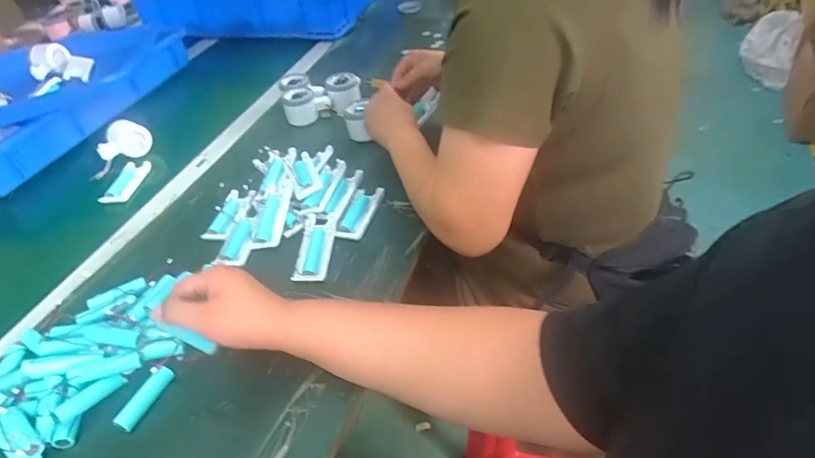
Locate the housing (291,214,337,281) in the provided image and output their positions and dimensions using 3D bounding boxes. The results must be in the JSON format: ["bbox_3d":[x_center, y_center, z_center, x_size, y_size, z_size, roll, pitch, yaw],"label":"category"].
[{"bbox_3d":[-0.117,0.021,0.638,0.042,0.021,0.108,-3,42,6],"label":"housing"}]

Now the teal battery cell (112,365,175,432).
[{"bbox_3d":[-0.265,0.172,0.504,0.018,0.020,0.066,9,45,19],"label":"teal battery cell"}]

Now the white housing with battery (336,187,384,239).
[{"bbox_3d":[-0.064,-0.022,0.686,0.039,0.014,0.099,6,44,16],"label":"white housing with battery"}]

